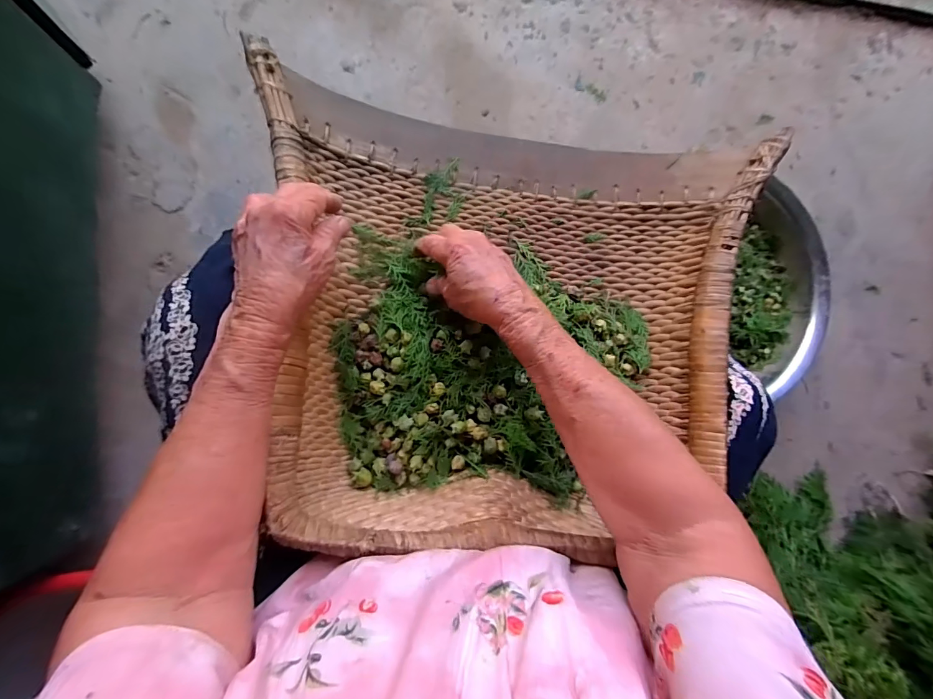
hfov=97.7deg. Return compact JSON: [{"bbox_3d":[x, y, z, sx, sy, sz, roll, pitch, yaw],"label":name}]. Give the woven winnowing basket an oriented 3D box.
[{"bbox_3d":[0.038,-0.034,0.394,0.449,0.131,0.400,7,89,-9],"label":"woven winnowing basket"}]

